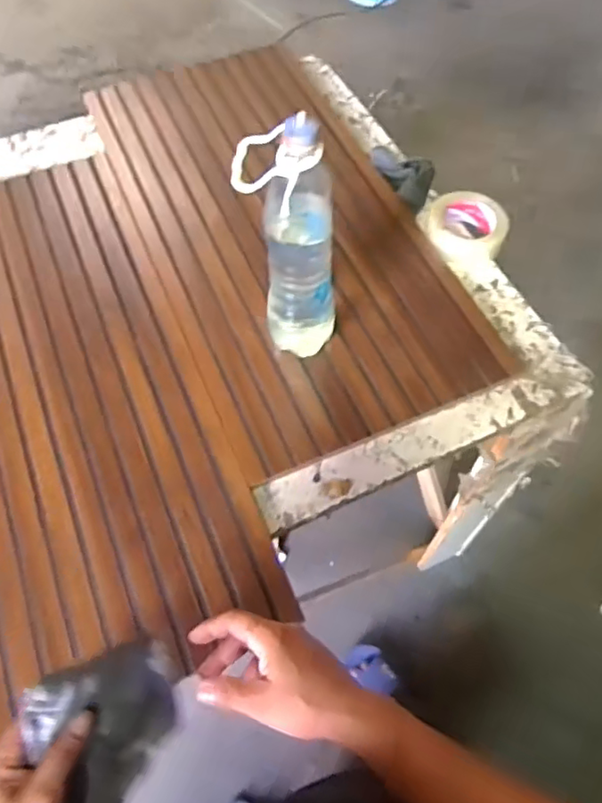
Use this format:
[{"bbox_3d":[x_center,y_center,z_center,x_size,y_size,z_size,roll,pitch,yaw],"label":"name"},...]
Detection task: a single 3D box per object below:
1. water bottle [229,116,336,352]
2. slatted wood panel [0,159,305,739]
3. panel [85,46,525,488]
[{"bbox_3d":[-0.011,-0.159,0.620,0.100,0.297,0.072,2,60,1],"label":"water bottle"},{"bbox_3d":[-0.315,-0.022,0.703,0.360,0.016,0.710,-22,63,-12],"label":"slatted wood panel"},{"bbox_3d":[-0.045,-0.275,0.847,0.367,0.020,0.745,-21,63,-12],"label":"panel"}]

